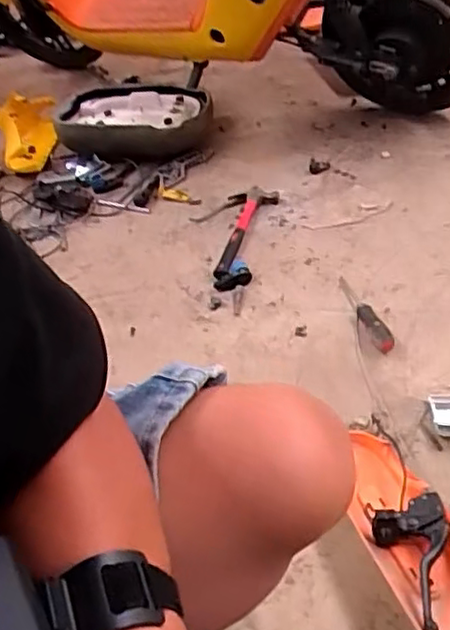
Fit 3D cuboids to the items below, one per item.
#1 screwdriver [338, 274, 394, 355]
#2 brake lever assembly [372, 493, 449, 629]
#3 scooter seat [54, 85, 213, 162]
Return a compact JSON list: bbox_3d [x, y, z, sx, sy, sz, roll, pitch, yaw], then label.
[{"bbox_3d":[0.225,-0.006,1.059,0.030,0.023,0.177,-16,43,-7],"label":"screwdriver"},{"bbox_3d":[0.206,0.277,0.746,0.082,0.055,0.162,9,45,19],"label":"brake lever assembly"},{"bbox_3d":[-0.209,-0.435,1.510,0.376,0.100,0.233,5,44,15],"label":"scooter seat"}]

